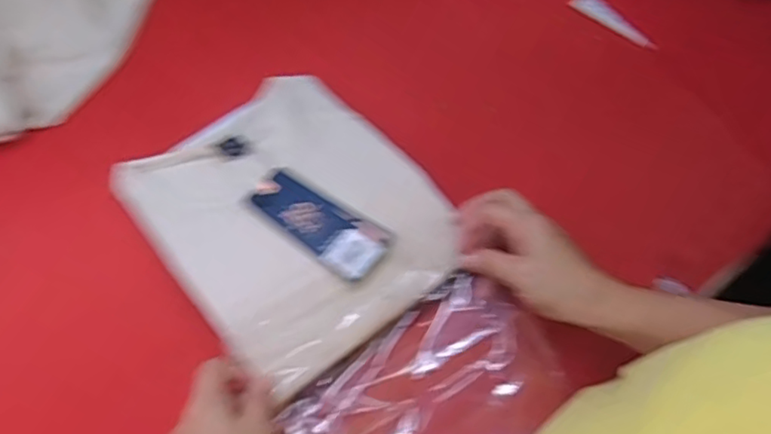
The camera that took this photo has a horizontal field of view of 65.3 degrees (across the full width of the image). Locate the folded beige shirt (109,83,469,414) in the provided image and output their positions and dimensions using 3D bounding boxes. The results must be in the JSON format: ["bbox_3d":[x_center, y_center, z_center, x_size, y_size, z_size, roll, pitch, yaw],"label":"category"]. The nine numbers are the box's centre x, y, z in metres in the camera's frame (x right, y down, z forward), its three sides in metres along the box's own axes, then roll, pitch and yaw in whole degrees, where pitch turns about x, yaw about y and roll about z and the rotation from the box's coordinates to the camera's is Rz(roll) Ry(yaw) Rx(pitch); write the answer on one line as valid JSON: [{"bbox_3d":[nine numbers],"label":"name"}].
[{"bbox_3d":[-0.079,-0.008,0.502,0.207,0.023,0.248,-35,67,-21],"label":"folded beige shirt"}]

